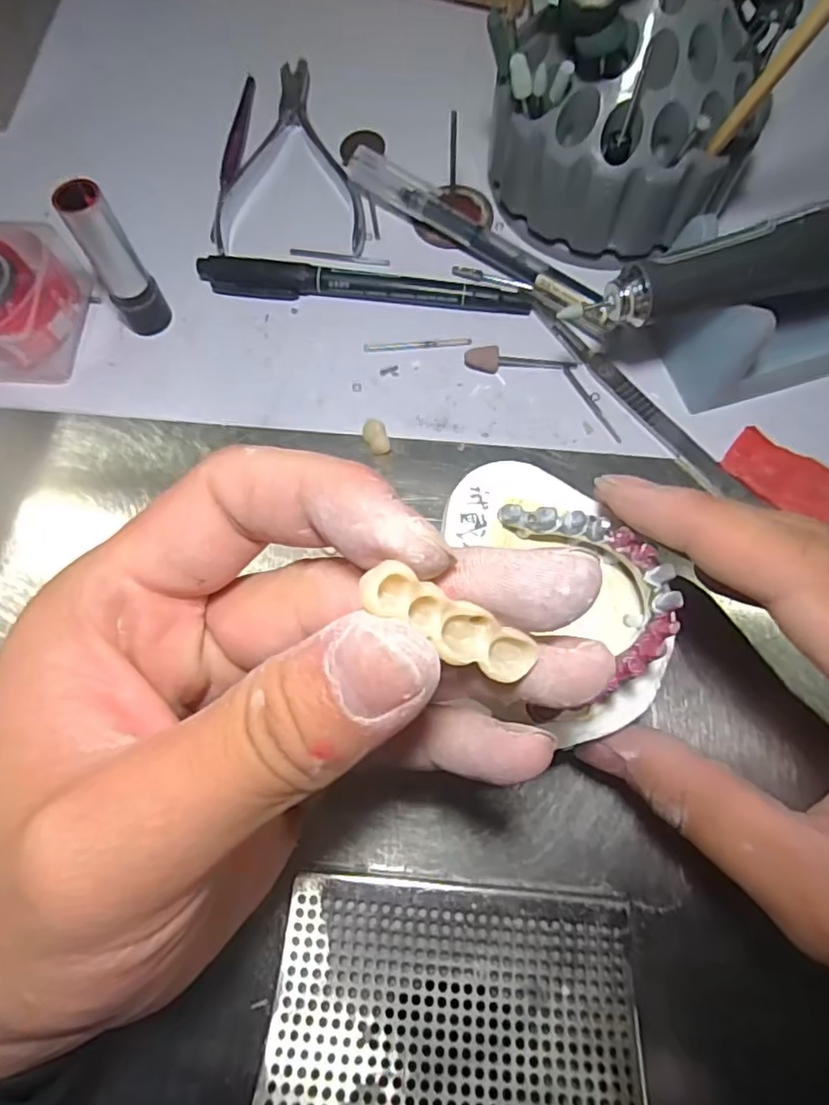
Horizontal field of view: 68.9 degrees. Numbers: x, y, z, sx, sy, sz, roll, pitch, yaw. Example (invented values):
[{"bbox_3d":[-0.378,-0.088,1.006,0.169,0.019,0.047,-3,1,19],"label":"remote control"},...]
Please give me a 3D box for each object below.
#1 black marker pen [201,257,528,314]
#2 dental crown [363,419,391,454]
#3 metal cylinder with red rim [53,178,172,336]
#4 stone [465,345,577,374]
[{"bbox_3d":[-0.022,-0.111,0.253,0.138,0.010,0.012,7,72,3],"label":"black marker pen"},{"bbox_3d":[-0.015,-0.045,0.232,0.009,0.007,0.013,-23,73,-7],"label":"dental crown"},{"bbox_3d":[-0.112,-0.108,0.229,0.018,0.061,0.013,-37,75,-11],"label":"metal cylinder with red rim"},{"bbox_3d":[0.043,-0.077,0.242,0.044,0.006,0.008,3,71,1],"label":"stone"}]

